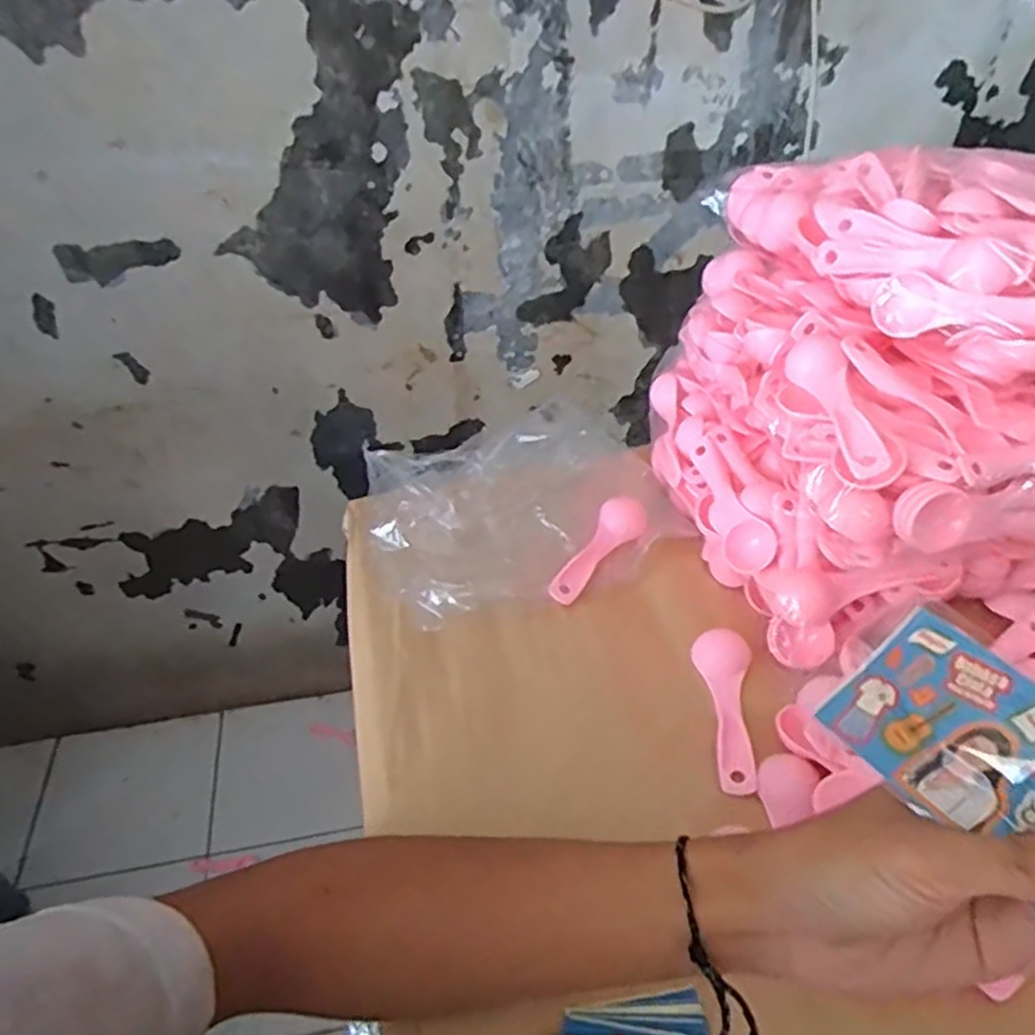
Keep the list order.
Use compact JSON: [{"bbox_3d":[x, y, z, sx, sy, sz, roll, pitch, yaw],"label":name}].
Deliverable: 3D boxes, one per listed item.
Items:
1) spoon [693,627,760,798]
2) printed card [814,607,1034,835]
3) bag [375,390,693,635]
[{"bbox_3d":[0.126,0.113,0.454,0.032,0.008,0.111,3,41,3],"label":"spoon"},{"bbox_3d":[0.157,0.077,0.262,0.057,0.006,0.088,-47,43,2],"label":"printed card"},{"bbox_3d":[-0.006,-0.016,0.585,0.223,0.045,0.207,-15,44,-11],"label":"bag"}]

